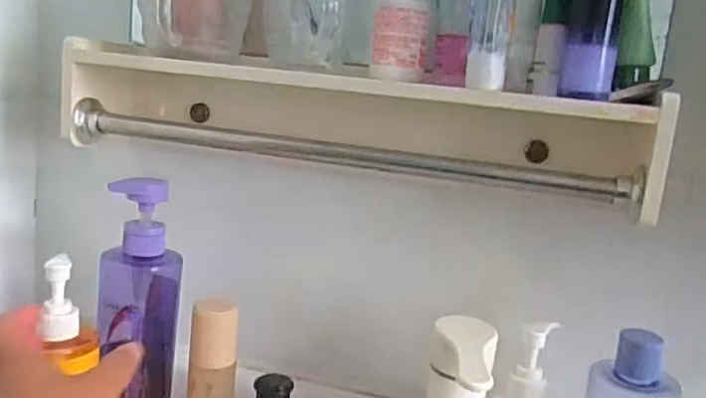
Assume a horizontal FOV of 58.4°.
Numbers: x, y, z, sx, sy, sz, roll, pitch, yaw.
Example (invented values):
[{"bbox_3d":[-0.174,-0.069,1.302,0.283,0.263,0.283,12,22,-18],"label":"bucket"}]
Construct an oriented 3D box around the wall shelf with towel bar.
[{"bbox_3d":[0.000,-0.066,0.556,0.489,0.083,0.159,9,9,15],"label":"wall shelf with towel bar"}]

